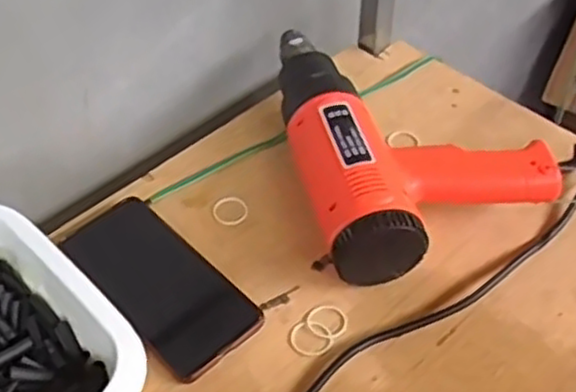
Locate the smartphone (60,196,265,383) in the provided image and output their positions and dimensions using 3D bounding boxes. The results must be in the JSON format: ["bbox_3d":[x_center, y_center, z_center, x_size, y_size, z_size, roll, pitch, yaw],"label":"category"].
[{"bbox_3d":[-0.093,0.064,0.544,0.078,0.010,0.150,-34,64,-32],"label":"smartphone"}]

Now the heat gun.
[{"bbox_3d":[0.094,-0.059,0.619,0.187,0.072,0.274,-10,48,-7],"label":"heat gun"}]

